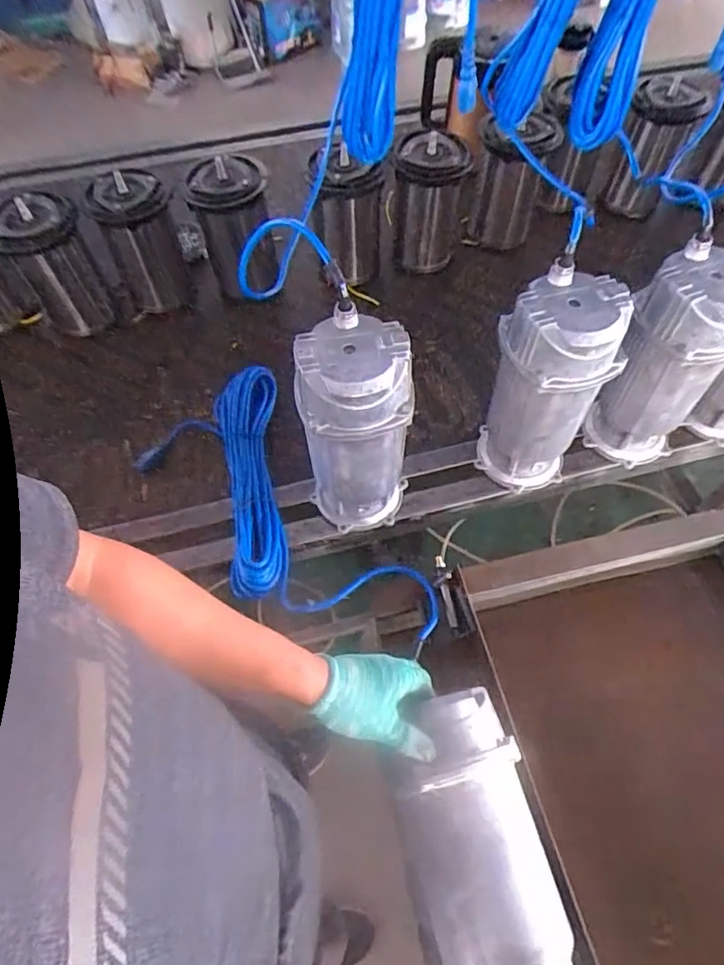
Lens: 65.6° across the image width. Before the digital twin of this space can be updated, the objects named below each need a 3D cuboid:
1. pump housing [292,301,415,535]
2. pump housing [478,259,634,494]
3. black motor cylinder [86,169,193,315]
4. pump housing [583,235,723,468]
[{"bbox_3d":[-0.008,-0.059,0.706,0.126,0.292,0.116,-8,59,-4],"label":"pump housing"},{"bbox_3d":[0.234,-0.115,0.737,0.139,0.292,0.121,22,62,13],"label":"pump housing"},{"bbox_3d":[-0.377,-0.415,0.976,0.122,0.202,0.106,-18,61,-9],"label":"black motor cylinder"},{"bbox_3d":[0.405,-0.155,0.758,0.132,0.290,0.122,31,65,18],"label":"pump housing"}]

